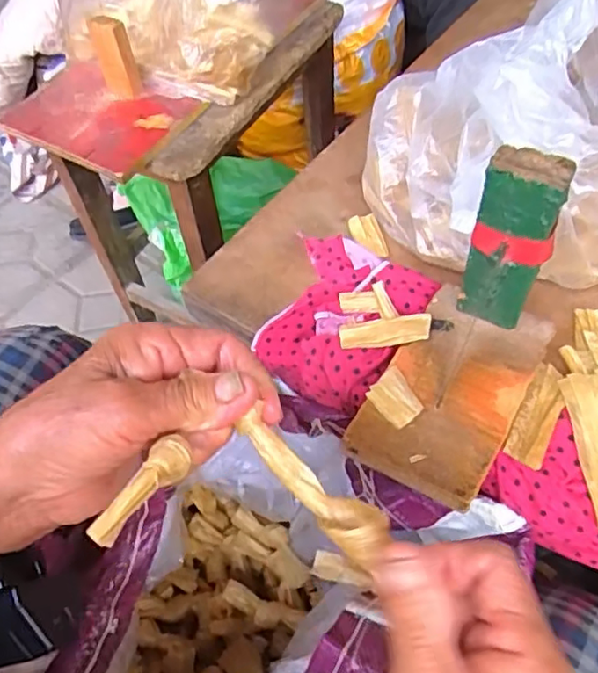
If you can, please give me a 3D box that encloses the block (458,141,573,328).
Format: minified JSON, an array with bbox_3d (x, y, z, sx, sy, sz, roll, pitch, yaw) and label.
[{"bbox_3d":[0.119,-0.046,0.347,0.039,0.127,0.022,23,61,20],"label":"block"}]

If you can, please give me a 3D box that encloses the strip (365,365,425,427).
[{"bbox_3d":[0.057,0.036,0.356,0.026,0.007,0.030,-36,60,-18],"label":"strip"}]

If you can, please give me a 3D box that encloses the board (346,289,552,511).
[{"bbox_3d":[0.093,0.032,0.364,0.076,0.013,0.132,27,62,22],"label":"board"}]

